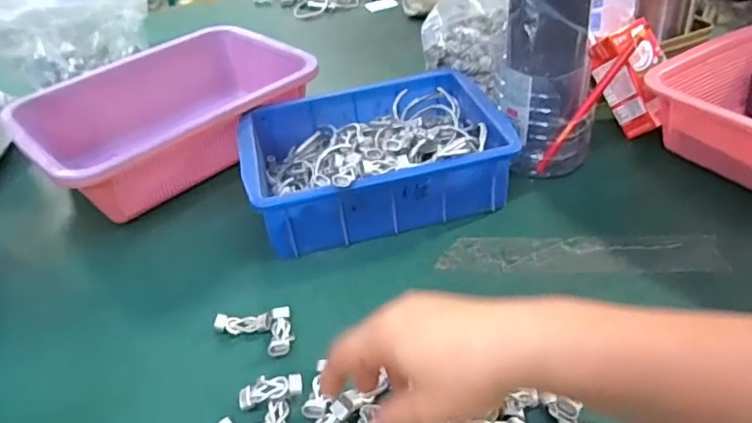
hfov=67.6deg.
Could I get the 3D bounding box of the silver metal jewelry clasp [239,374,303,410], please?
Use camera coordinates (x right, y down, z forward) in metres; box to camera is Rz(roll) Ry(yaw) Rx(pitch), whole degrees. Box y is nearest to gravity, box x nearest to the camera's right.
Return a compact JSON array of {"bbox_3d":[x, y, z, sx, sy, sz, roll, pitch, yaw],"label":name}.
[{"bbox_3d":[-0.074,0.124,0.391,0.046,0.008,0.017,-16,38,9],"label":"silver metal jewelry clasp"}]

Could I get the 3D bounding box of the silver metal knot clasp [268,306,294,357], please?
[{"bbox_3d":[-0.074,0.093,0.440,0.018,0.005,0.045,-4,38,0],"label":"silver metal knot clasp"}]

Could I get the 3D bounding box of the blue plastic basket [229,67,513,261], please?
[{"bbox_3d":[-0.005,-0.056,0.561,0.243,0.078,0.178,-13,39,-10],"label":"blue plastic basket"}]

